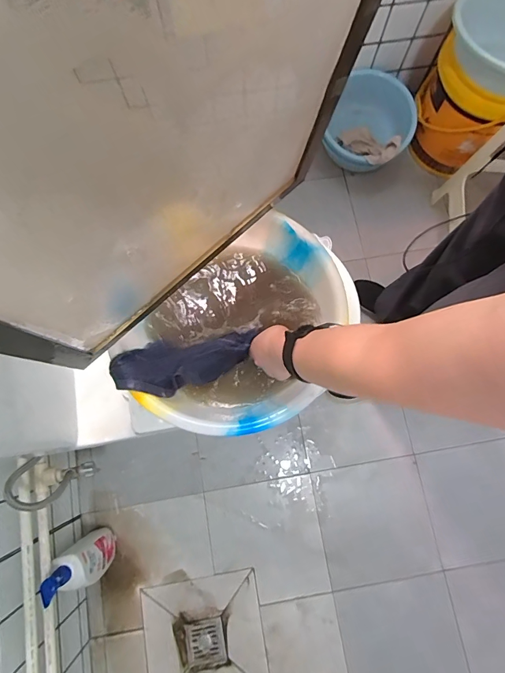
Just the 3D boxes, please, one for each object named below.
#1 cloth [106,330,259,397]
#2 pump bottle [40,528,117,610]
[{"bbox_3d":[-0.108,0.039,0.593,0.213,0.074,0.090,-12,76,-24],"label":"cloth"},{"bbox_3d":[-0.395,0.531,0.884,0.058,0.271,0.100,-35,79,-6],"label":"pump bottle"}]

